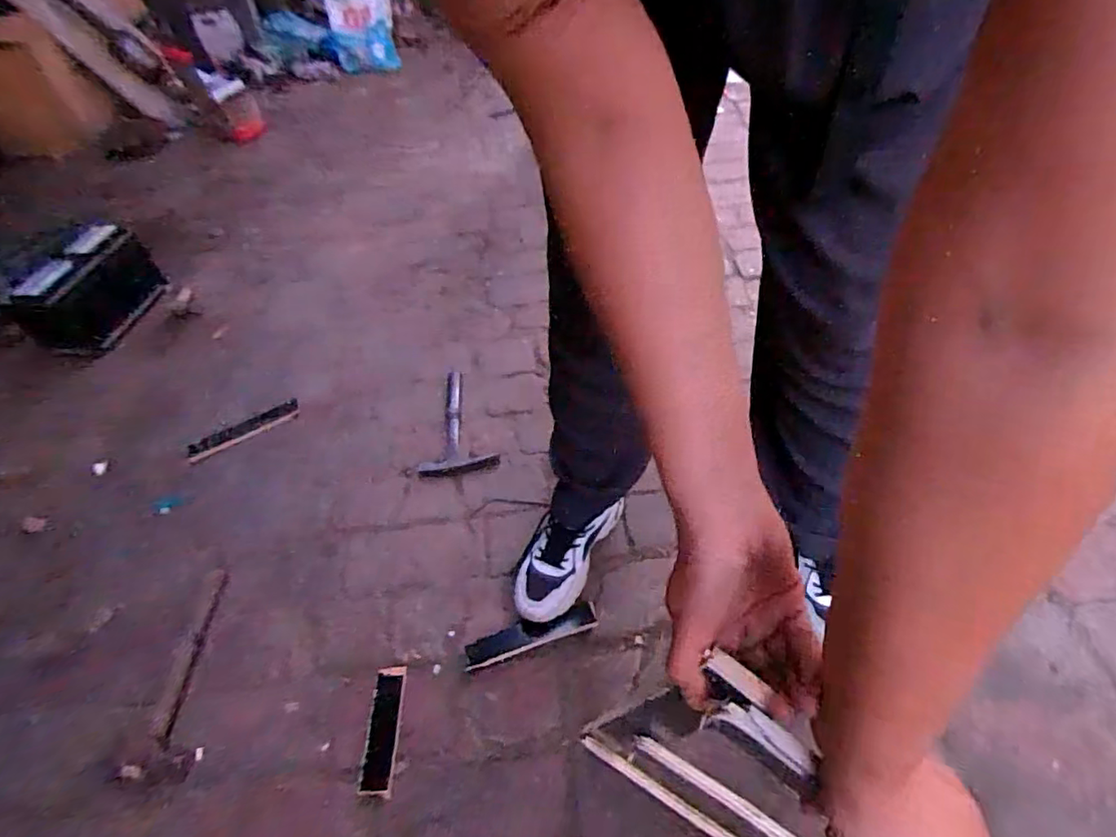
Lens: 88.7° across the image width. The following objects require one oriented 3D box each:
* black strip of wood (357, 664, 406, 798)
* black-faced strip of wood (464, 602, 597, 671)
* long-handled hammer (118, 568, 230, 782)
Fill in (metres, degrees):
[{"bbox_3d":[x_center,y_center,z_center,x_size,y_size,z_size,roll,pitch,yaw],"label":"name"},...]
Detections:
[{"bbox_3d":[-0.246,0.435,0.805,0.047,0.008,0.160,-5,49,3],"label":"black strip of wood"},{"bbox_3d":[-0.042,0.331,0.878,0.204,0.012,0.047,-17,49,-8],"label":"black-faced strip of wood"},{"bbox_3d":[-0.567,0.385,0.891,0.105,0.049,0.325,-5,49,3],"label":"long-handled hammer"}]

